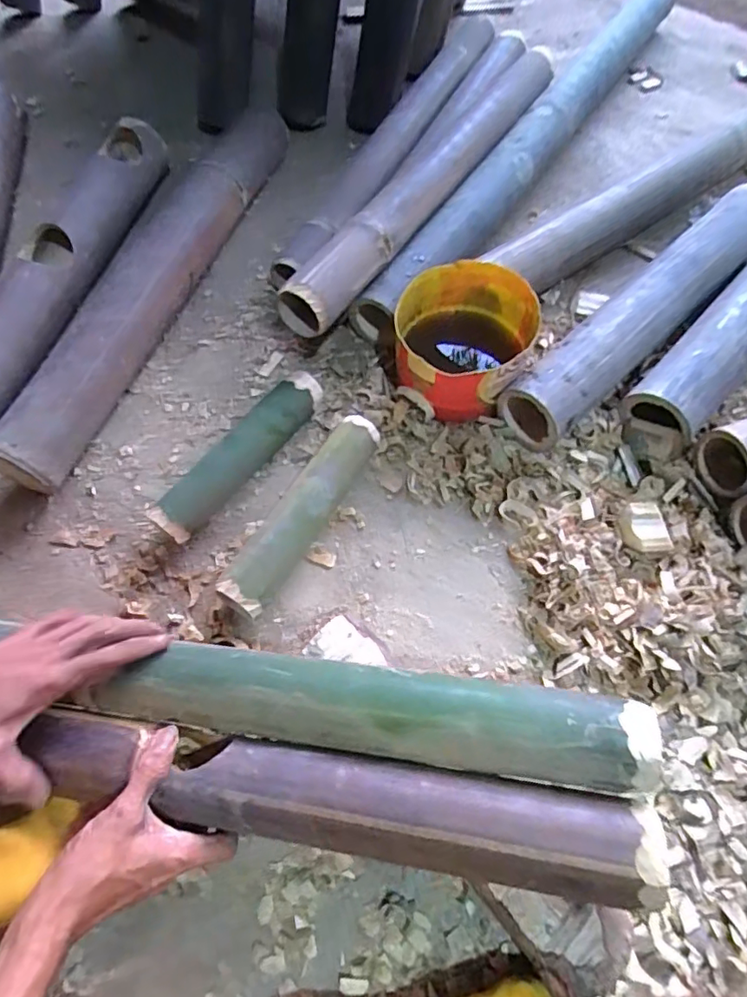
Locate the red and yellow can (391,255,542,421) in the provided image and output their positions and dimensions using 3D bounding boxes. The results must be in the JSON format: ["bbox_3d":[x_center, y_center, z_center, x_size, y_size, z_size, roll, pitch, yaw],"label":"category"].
[{"bbox_3d":[0.094,-0.173,0.627,0.133,0.103,0.147,23,67,12],"label":"red and yellow can"}]

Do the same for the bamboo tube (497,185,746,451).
[{"bbox_3d":[0.322,-0.218,0.650,0.452,0.082,0.079,-39,69,-16],"label":"bamboo tube"}]

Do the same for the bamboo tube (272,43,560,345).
[{"bbox_3d":[0.087,-0.409,0.697,0.053,0.050,0.577,32,68,15],"label":"bamboo tube"}]

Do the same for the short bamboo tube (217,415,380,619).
[{"bbox_3d":[-0.067,0.014,0.566,0.044,0.056,0.227,28,68,14],"label":"short bamboo tube"}]

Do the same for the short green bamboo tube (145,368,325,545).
[{"bbox_3d":[-0.144,-0.051,0.596,0.054,0.054,0.224,34,70,16],"label":"short green bamboo tube"}]

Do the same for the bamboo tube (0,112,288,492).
[{"bbox_3d":[-0.261,-0.277,0.693,0.096,0.089,0.590,18,66,10],"label":"bamboo tube"}]

